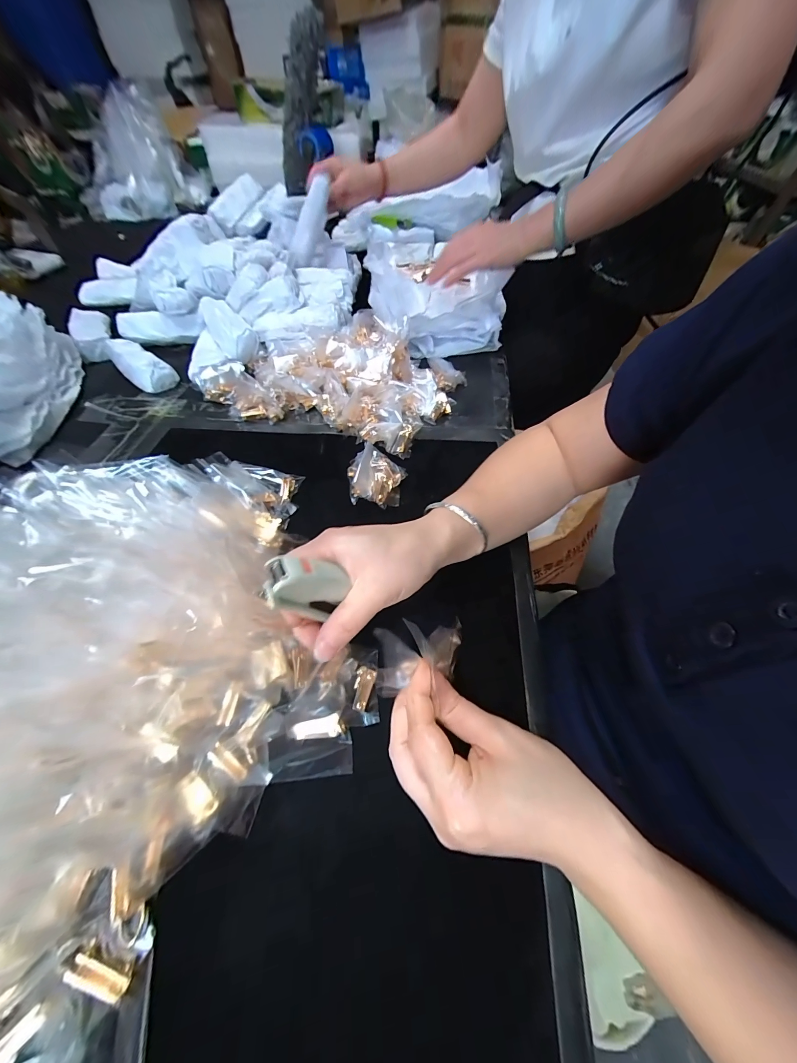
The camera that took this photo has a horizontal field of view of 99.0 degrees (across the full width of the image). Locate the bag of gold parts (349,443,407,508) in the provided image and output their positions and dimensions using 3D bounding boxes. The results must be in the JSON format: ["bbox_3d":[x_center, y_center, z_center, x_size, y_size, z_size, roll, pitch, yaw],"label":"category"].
[{"bbox_3d":[-0.024,-0.061,0.386,0.064,0.036,0.068,-4,54,-5],"label":"bag of gold parts"}]

